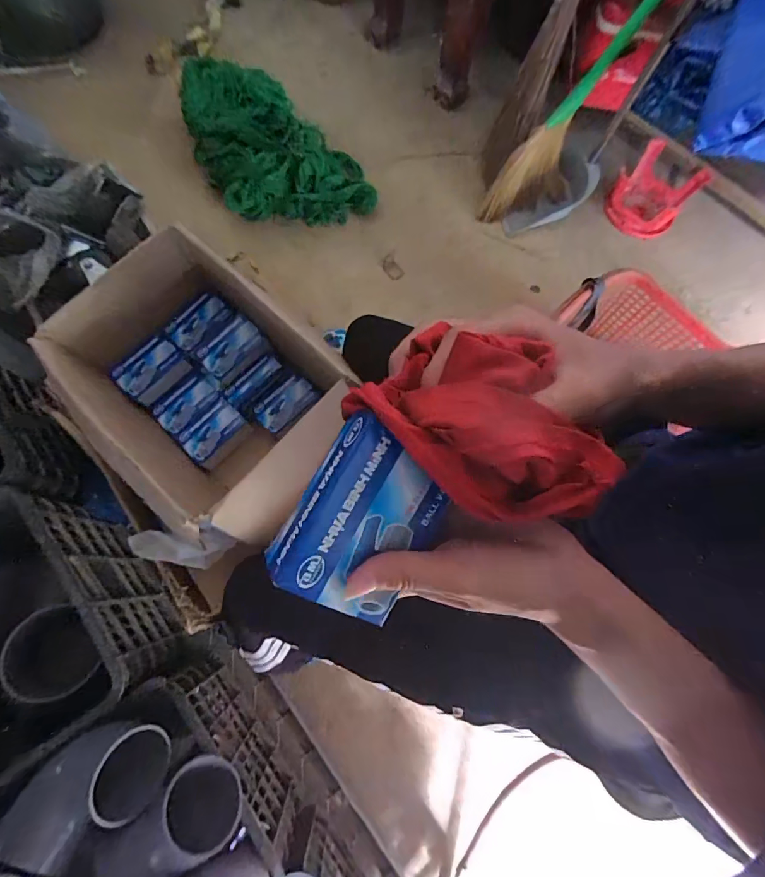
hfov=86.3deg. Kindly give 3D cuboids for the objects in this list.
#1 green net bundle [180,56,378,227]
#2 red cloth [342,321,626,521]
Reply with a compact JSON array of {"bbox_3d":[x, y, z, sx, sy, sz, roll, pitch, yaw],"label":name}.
[{"bbox_3d":[-0.328,-0.863,1.215,0.417,0.198,0.568,-34,76,-11],"label":"green net bundle"},{"bbox_3d":[0.053,-0.011,0.198,0.091,0.035,0.119,-41,78,-13],"label":"red cloth"}]

